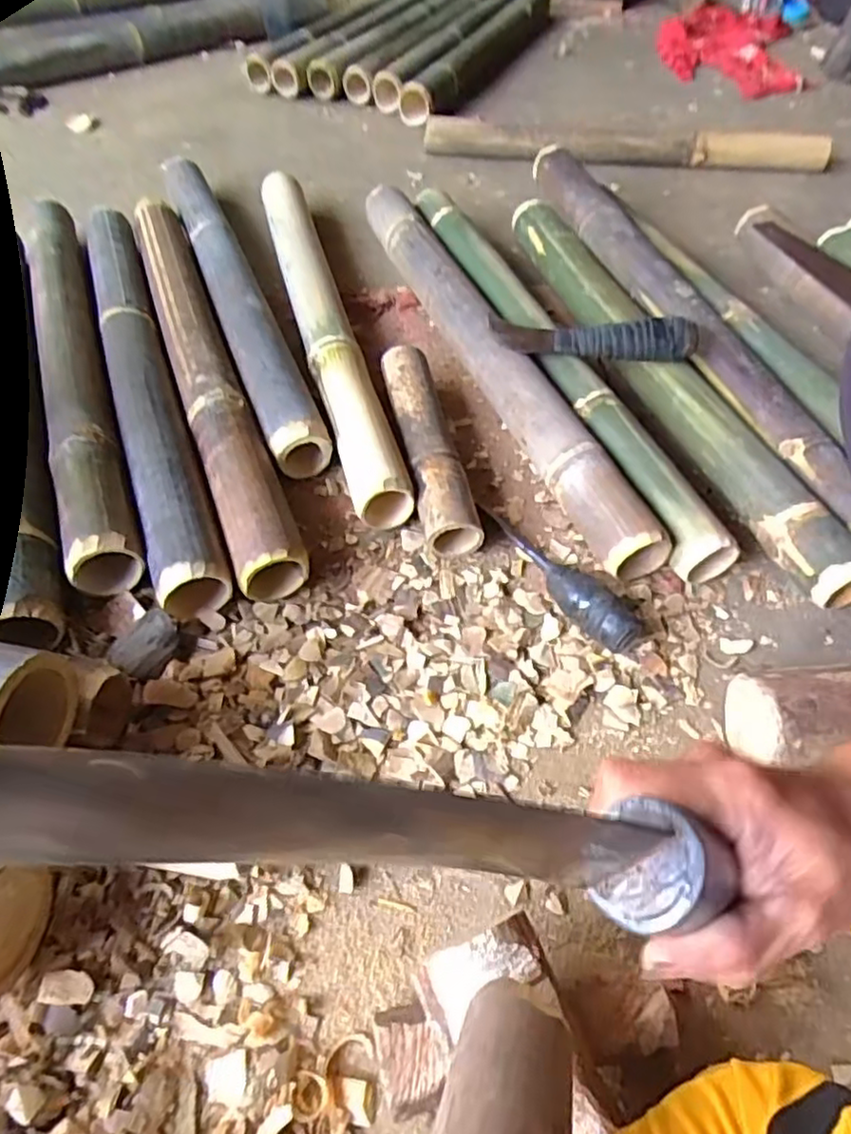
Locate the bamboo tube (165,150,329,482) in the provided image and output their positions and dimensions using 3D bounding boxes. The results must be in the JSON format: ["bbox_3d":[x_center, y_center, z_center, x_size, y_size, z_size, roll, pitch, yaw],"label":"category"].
[{"bbox_3d":[-0.238,-0.358,0.817,0.061,0.047,0.674,-17,56,-14],"label":"bamboo tube"}]

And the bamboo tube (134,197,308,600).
[{"bbox_3d":[-0.242,-0.232,0.720,0.061,0.053,0.645,-17,56,-14],"label":"bamboo tube"}]

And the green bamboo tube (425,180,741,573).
[{"bbox_3d":[0.122,-0.255,0.763,0.060,0.066,0.674,-15,55,-13],"label":"green bamboo tube"}]

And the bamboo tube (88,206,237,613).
[{"bbox_3d":[-0.300,-0.213,0.710,0.060,0.059,0.632,-17,56,-14],"label":"bamboo tube"}]

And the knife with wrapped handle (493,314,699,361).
[{"bbox_3d":[0.169,-0.238,0.692,0.208,0.044,0.044,11,54,6],"label":"knife with wrapped handle"}]

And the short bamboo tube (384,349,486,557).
[{"bbox_3d":[0.001,-0.119,0.659,0.048,0.052,0.248,-8,54,-8],"label":"short bamboo tube"}]

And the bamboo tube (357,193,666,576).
[{"bbox_3d":[0.062,-0.244,0.745,0.069,0.066,0.642,-17,56,-14],"label":"bamboo tube"}]

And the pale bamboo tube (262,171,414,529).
[{"bbox_3d":[-0.123,-0.305,0.790,0.056,0.066,0.667,-12,55,-11],"label":"pale bamboo tube"}]

